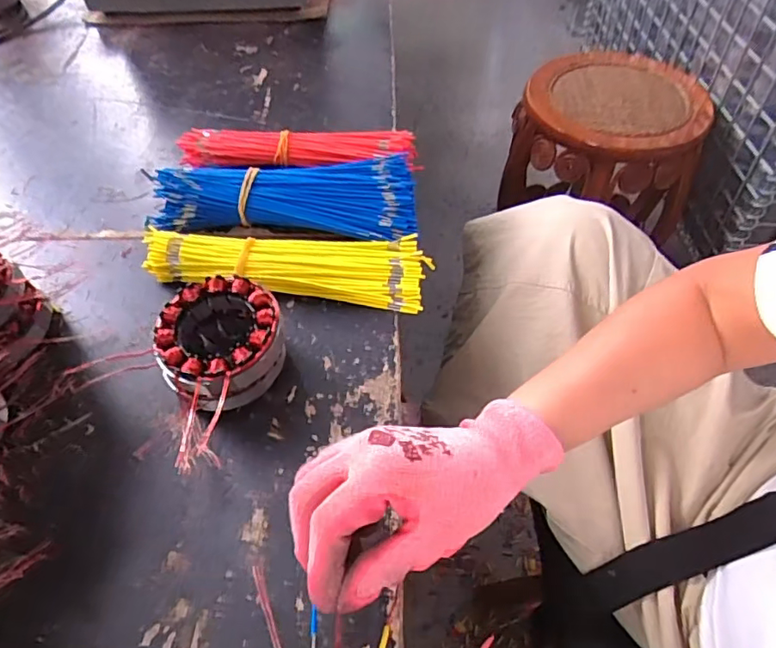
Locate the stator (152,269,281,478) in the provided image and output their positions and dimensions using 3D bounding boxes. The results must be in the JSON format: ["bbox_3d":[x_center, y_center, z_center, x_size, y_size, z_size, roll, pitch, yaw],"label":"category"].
[{"bbox_3d":[-0.119,0.021,0.404,0.083,0.067,0.087,-15,54,-11],"label":"stator"}]

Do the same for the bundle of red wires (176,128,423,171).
[{"bbox_3d":[-0.094,-0.179,0.577,0.242,0.030,0.051,1,53,2],"label":"bundle of red wires"}]

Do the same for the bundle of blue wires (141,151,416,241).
[{"bbox_3d":[-0.097,-0.121,0.527,0.245,0.045,0.096,1,53,2],"label":"bundle of blue wires"}]

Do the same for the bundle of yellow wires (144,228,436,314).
[{"bbox_3d":[-0.088,-0.054,0.486,0.240,0.031,0.066,6,53,6],"label":"bundle of yellow wires"}]

